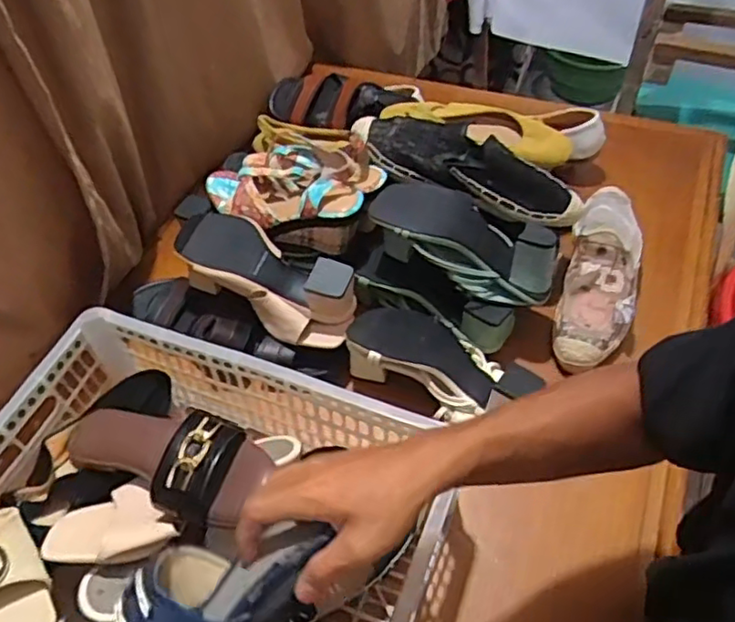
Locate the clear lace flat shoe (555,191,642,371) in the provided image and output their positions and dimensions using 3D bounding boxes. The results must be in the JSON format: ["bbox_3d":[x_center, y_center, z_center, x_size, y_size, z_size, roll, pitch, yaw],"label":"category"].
[{"bbox_3d":[0.302,-0.053,0.799,0.091,0.081,0.274,14,70,15],"label":"clear lace flat shoe"}]

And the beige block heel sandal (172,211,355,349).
[{"bbox_3d":[-0.127,-0.048,0.764,0.243,0.072,0.096,23,56,21],"label":"beige block heel sandal"}]

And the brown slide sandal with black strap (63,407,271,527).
[{"bbox_3d":[-0.206,0.139,0.610,0.217,0.057,0.089,4,49,32],"label":"brown slide sandal with black strap"}]

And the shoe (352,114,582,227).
[{"bbox_3d":[0.128,-0.189,0.804,0.298,0.066,0.085,17,55,17],"label":"shoe"}]

